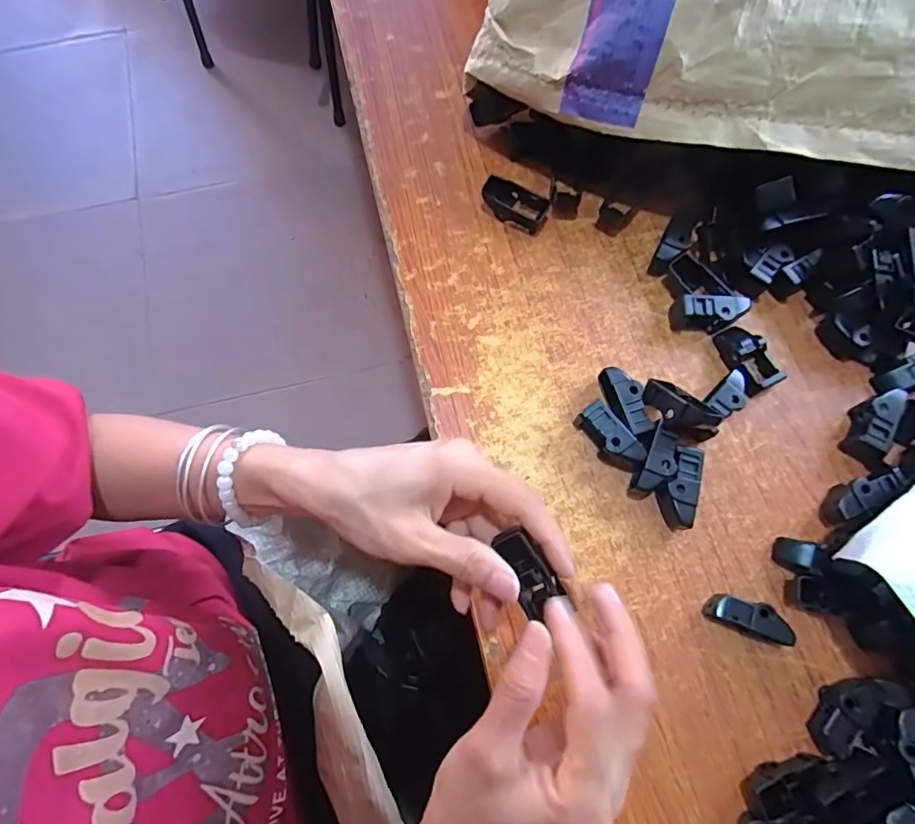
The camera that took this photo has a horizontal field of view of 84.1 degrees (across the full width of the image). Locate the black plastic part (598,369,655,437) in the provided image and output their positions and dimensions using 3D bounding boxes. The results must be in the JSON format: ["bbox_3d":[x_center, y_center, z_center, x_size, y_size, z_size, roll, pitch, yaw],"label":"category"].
[{"bbox_3d":[0.111,-0.006,0.339,0.021,0.023,0.047,-14,74,-5],"label":"black plastic part"}]

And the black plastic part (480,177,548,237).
[{"bbox_3d":[0.044,-0.157,0.387,0.050,0.018,0.026,26,75,7],"label":"black plastic part"}]

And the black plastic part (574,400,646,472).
[{"bbox_3d":[0.099,0.018,0.332,0.020,0.023,0.049,-34,77,-10],"label":"black plastic part"}]

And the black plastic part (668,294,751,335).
[{"bbox_3d":[0.177,-0.069,0.359,0.050,0.026,0.018,4,74,0],"label":"black plastic part"}]

